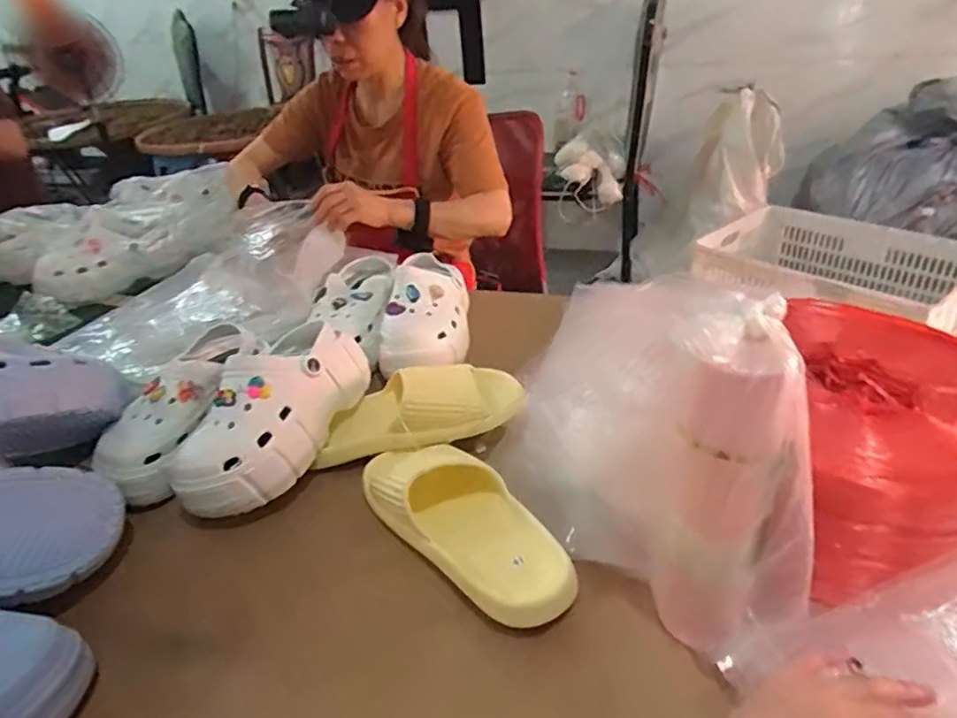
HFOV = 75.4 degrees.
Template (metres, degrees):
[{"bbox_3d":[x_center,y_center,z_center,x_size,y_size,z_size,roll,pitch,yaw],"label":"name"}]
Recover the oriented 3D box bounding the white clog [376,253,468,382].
[{"bbox_3d":[-0.070,-0.075,0.839,0.104,0.077,0.213,-4,32,3],"label":"white clog"}]

